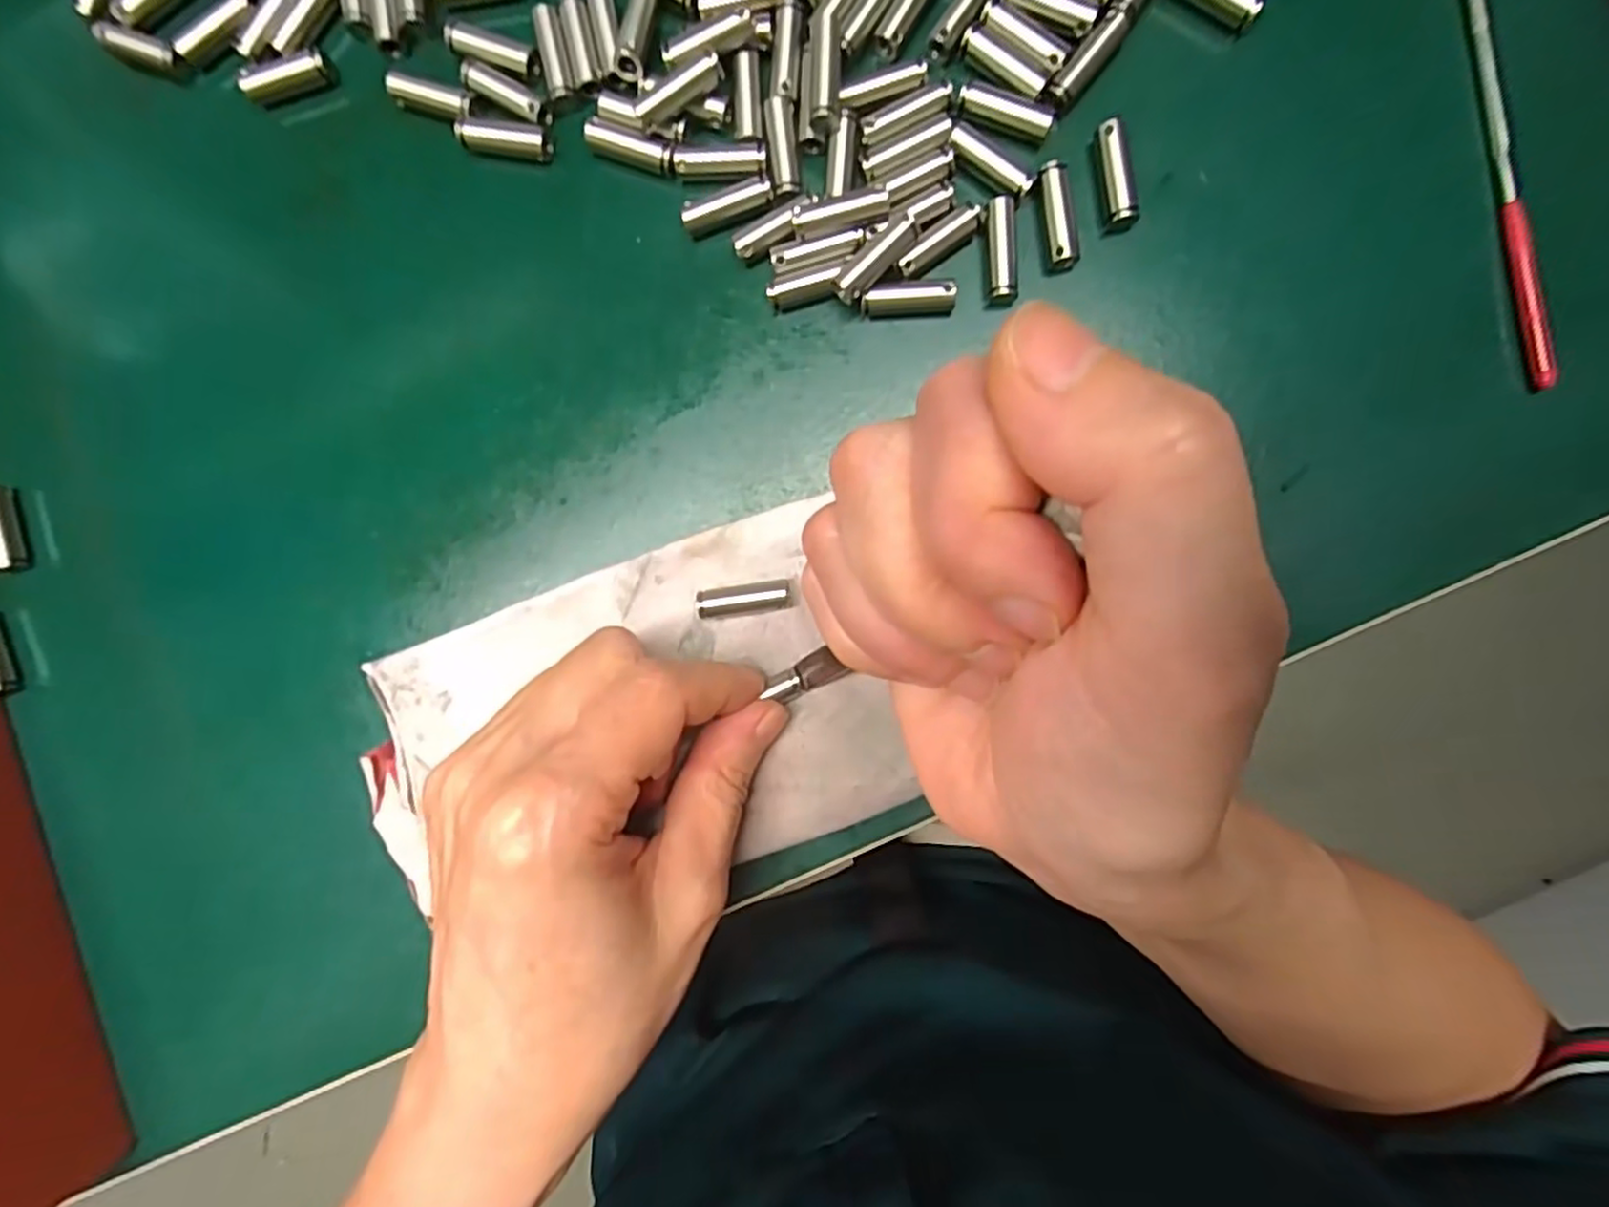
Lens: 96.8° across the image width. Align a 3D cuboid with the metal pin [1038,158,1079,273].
[{"bbox_3d":[0.065,-0.100,0.184,0.008,0.007,0.024,-7,92,3],"label":"metal pin"}]

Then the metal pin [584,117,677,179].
[{"bbox_3d":[-0.046,-0.122,0.192,0.026,0.007,0.008,21,93,2],"label":"metal pin"}]

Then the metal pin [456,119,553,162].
[{"bbox_3d":[-0.082,-0.126,0.195,0.025,0.005,0.007,9,90,3],"label":"metal pin"}]

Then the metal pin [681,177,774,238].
[{"bbox_3d":[-0.020,-0.105,0.190,0.024,0.006,0.006,-20,91,3],"label":"metal pin"}]

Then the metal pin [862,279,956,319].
[{"bbox_3d":[0.027,-0.079,0.186,0.024,0.007,0.007,-2,92,3],"label":"metal pin"}]

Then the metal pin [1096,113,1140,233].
[{"bbox_3d":[0.079,-0.109,0.182,0.008,0.009,0.024,-12,91,3],"label":"metal pin"}]

